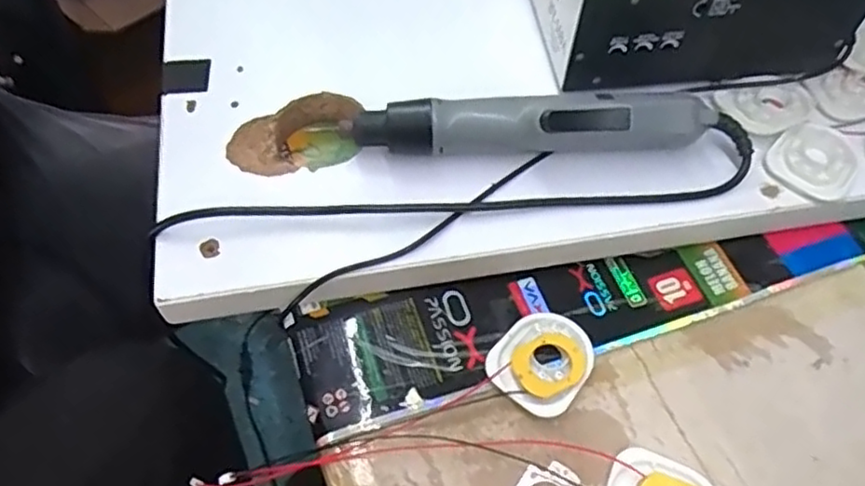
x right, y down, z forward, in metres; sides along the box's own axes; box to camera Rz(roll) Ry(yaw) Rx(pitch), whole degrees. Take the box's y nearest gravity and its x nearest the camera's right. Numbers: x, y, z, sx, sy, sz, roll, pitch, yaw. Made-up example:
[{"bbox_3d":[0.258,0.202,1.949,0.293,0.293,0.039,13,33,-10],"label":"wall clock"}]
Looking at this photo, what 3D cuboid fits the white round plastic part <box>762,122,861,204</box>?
[{"bbox_3d":[0.232,-0.050,0.404,0.048,0.006,0.049,39,75,17],"label":"white round plastic part"}]

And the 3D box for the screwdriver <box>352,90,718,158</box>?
[{"bbox_3d":[0.057,-0.070,0.393,0.199,0.043,0.035,2,58,0],"label":"screwdriver"}]

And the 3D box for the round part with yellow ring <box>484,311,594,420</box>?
[{"bbox_3d":[0.061,0.063,0.362,0.048,0.010,0.058,36,64,19],"label":"round part with yellow ring"}]

